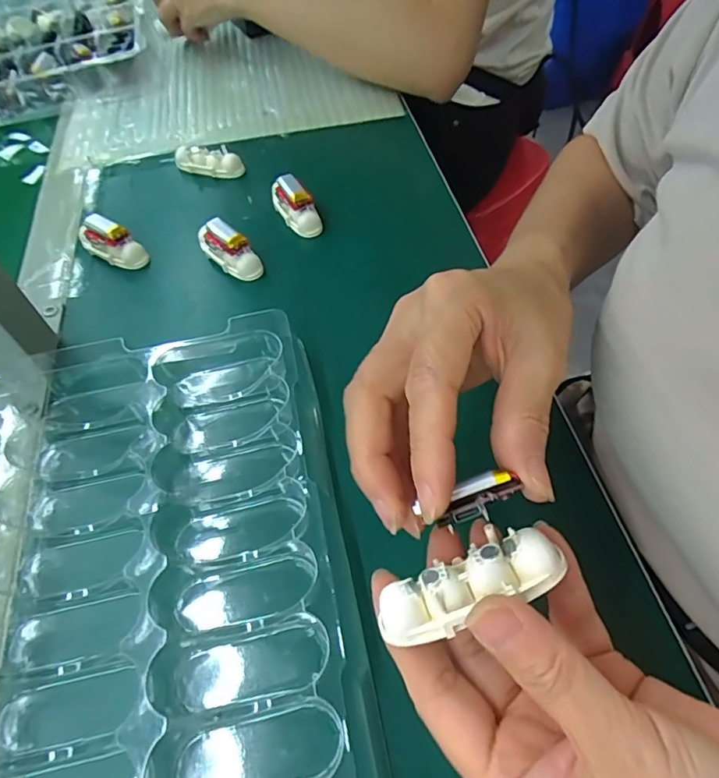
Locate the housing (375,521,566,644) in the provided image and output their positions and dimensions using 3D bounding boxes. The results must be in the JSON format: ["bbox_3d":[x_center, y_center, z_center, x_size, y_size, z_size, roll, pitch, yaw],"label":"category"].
[{"bbox_3d":[0.035,0.065,0.172,0.061,0.014,0.022,-26,55,1],"label":"housing"}]

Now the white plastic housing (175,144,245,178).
[{"bbox_3d":[-0.131,-0.195,0.441,0.062,0.018,0.022,17,58,15],"label":"white plastic housing"}]

